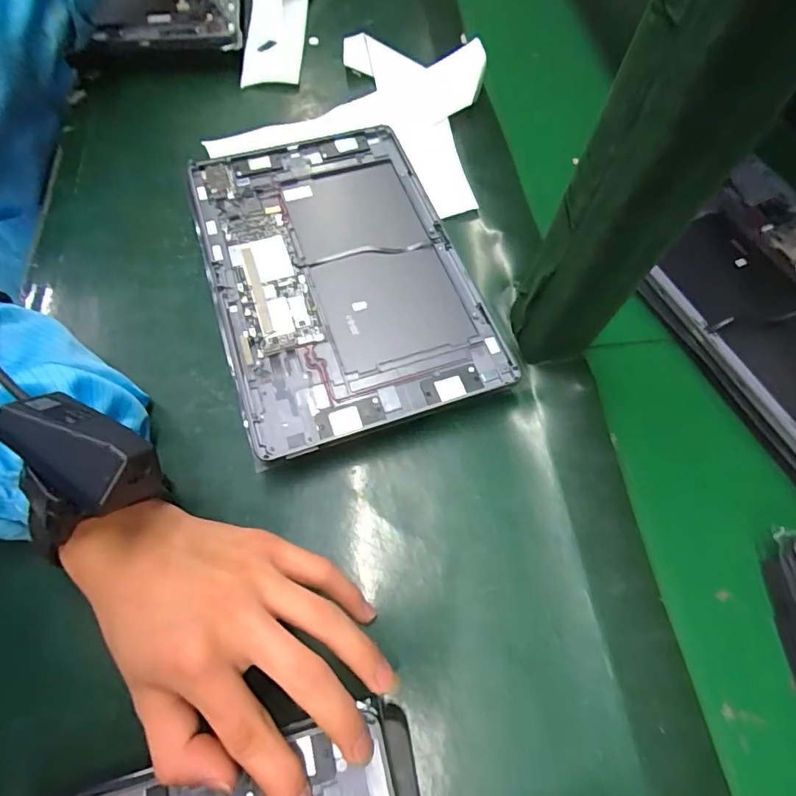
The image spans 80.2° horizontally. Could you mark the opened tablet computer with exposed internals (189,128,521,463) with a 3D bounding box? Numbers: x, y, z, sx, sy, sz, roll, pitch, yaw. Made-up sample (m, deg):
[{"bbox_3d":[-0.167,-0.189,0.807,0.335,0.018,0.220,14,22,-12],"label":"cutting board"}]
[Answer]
[{"bbox_3d":[-0.042,-0.090,0.330,0.165,0.009,0.246,-17,67,-10],"label":"opened tablet computer with exposed internals"}]

